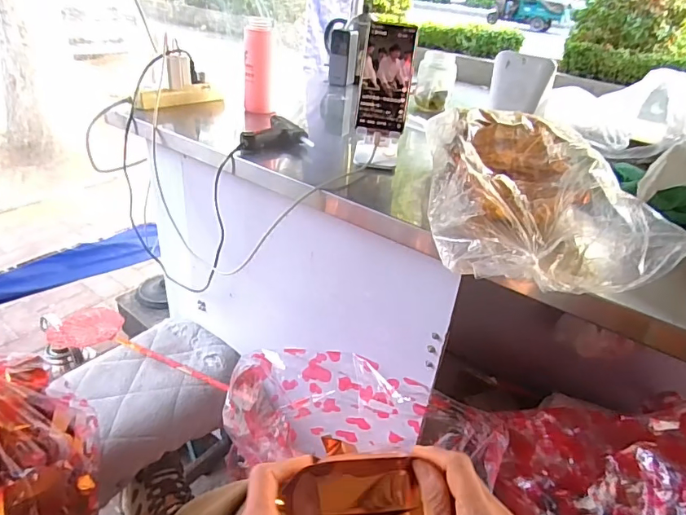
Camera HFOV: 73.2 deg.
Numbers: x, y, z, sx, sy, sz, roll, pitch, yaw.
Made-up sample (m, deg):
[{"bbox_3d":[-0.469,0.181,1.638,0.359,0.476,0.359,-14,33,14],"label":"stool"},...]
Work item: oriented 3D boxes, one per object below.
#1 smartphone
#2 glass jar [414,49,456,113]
[{"bbox_3d":[0.063,-0.259,0.666,0.070,0.150,0.012,9,4,4],"label":"smartphone"},{"bbox_3d":[0.199,-0.378,0.991,0.081,0.113,0.081,10,32,6],"label":"glass jar"}]

